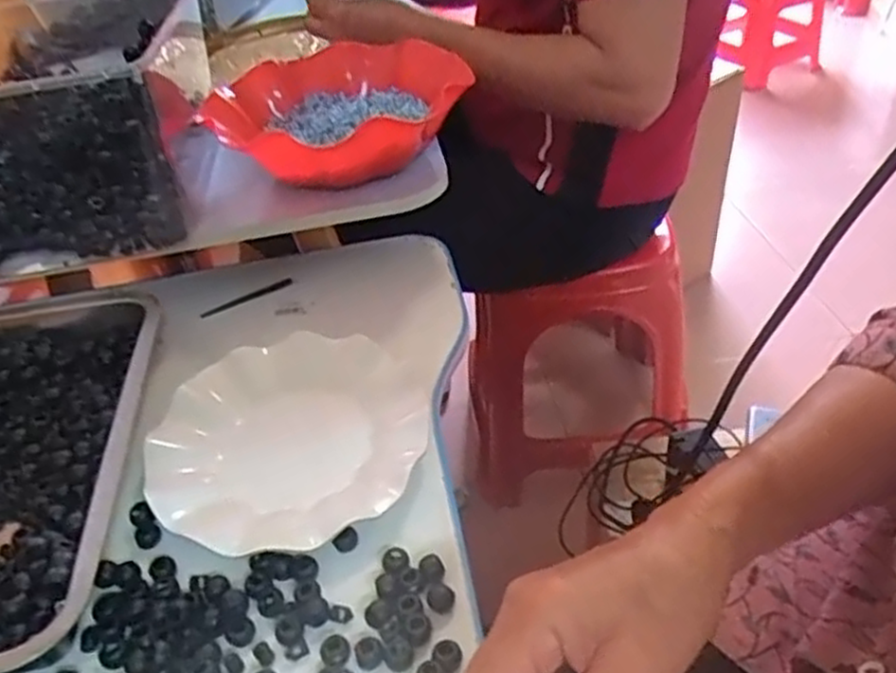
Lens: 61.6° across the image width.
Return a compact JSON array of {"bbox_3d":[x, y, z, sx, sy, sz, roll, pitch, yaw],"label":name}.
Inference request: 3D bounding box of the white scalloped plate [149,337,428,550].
[{"bbox_3d":[-0.107,0.064,0.506,0.176,0.023,0.162,-4,40,4],"label":"white scalloped plate"}]

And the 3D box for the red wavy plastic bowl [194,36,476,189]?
[{"bbox_3d":[-0.097,-0.201,0.668,0.217,0.083,0.230,-4,40,4],"label":"red wavy plastic bowl"}]

